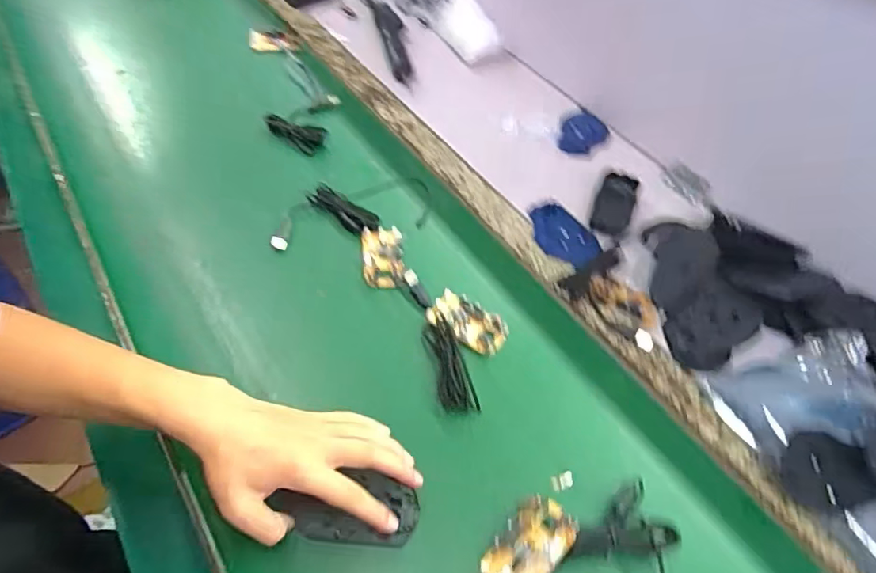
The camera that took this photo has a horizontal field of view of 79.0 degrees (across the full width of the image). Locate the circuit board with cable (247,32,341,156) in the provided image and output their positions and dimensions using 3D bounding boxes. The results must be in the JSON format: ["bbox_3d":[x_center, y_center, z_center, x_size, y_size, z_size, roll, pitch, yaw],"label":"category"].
[{"bbox_3d":[-0.217,-0.310,0.803,0.100,0.020,0.311,-13,56,-13],"label":"circuit board with cable"}]

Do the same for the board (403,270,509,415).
[{"bbox_3d":[0.027,0.046,0.541,0.085,0.024,0.162,-11,55,-11],"label":"board"}]

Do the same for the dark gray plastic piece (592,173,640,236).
[{"bbox_3d":[0.225,-0.105,0.674,0.045,0.011,0.105,20,55,11],"label":"dark gray plastic piece"}]

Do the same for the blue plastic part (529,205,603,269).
[{"bbox_3d":[0.150,-0.062,0.642,0.064,0.005,0.098,-30,61,-23],"label":"blue plastic part"}]

